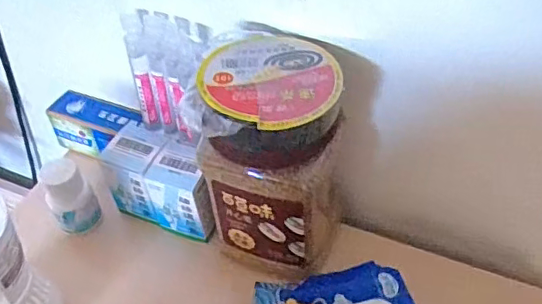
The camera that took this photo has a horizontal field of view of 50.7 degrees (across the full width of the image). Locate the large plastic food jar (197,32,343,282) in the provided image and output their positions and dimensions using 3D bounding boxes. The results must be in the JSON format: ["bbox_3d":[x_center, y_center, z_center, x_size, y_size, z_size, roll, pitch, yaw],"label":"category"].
[{"bbox_3d":[0.003,0.008,0.421,0.088,0.169,0.087,-2,47,3],"label":"large plastic food jar"}]

